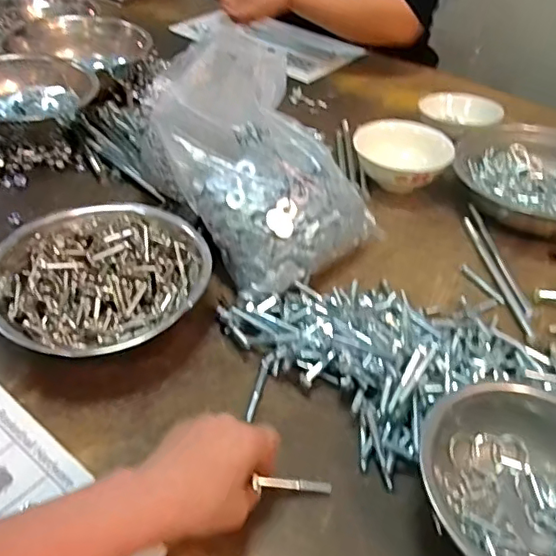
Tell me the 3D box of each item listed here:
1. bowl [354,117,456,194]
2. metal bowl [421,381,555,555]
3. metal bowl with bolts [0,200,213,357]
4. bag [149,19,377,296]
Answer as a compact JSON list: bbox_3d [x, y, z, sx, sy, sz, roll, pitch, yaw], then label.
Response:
[{"bbox_3d":[0.184,-0.177,0.850,0.133,0.068,0.133,3,42,-2],"label":"bowl"},{"bbox_3d":[0.201,0.164,0.454,0.171,0.074,0.162,32,48,27],"label":"metal bowl"},{"bbox_3d":[-0.180,0.002,0.600,0.211,0.070,0.193,3,42,-2],"label":"metal bowl with bolts"},{"bbox_3d":[-0.033,-0.147,0.690,0.195,0.197,0.286,-27,50,-31],"label":"bag"}]

